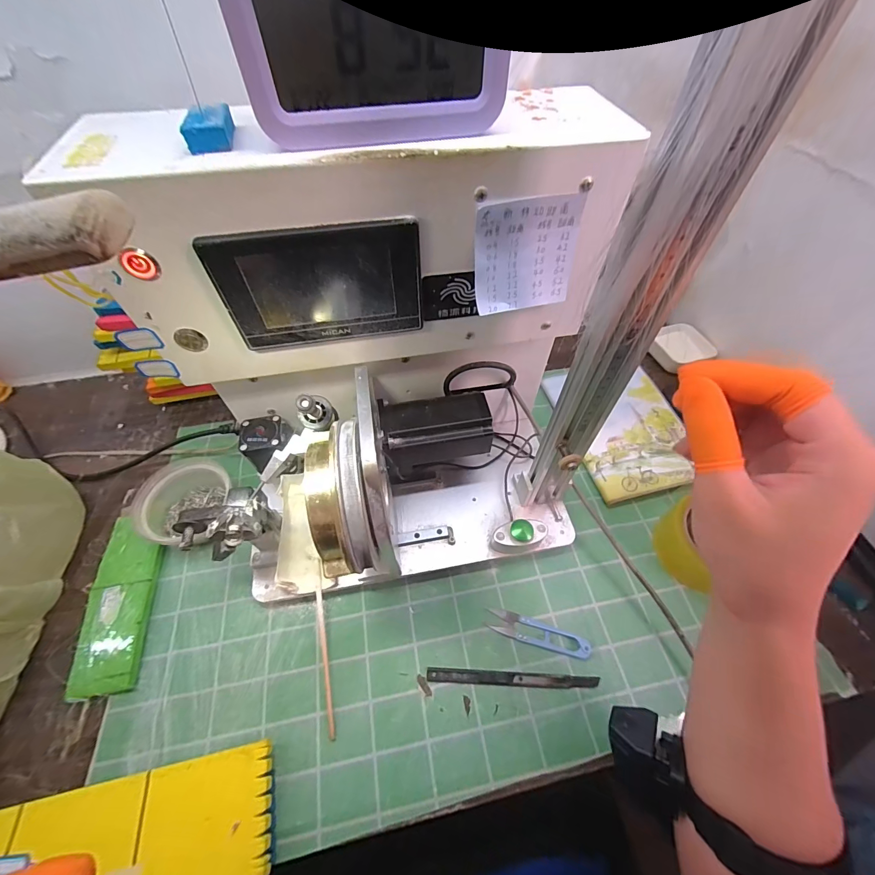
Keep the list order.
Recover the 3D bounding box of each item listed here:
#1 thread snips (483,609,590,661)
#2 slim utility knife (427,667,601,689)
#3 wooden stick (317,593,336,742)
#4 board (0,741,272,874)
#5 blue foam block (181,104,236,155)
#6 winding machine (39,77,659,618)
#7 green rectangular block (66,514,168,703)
[{"bbox_3d":[0.100,0.196,0.381,0.100,0.009,0.023,14,56,10],"label":"thread snips"},{"bbox_3d":[0.072,0.230,0.361,0.161,0.005,0.011,2,55,2],"label":"slim utility knife"},{"bbox_3d":[-0.108,0.214,0.364,0.007,0.008,0.124,-10,69,-6],"label":"wooden stick"},{"bbox_3d":[-0.308,0.323,0.282,0.353,0.011,0.082,-12,56,-6],"label":"board"},{"bbox_3d":[-0.132,-0.180,0.220,0.023,0.013,0.041,-12,57,-8],"label":"blue foam block"},{"bbox_3d":[-0.039,-0.022,0.329,0.349,0.350,0.222,-12,56,-8],"label":"winding machine"},{"bbox_3d":[-0.334,0.171,0.404,0.059,0.016,0.174,-8,55,-5],"label":"green rectangular block"}]

